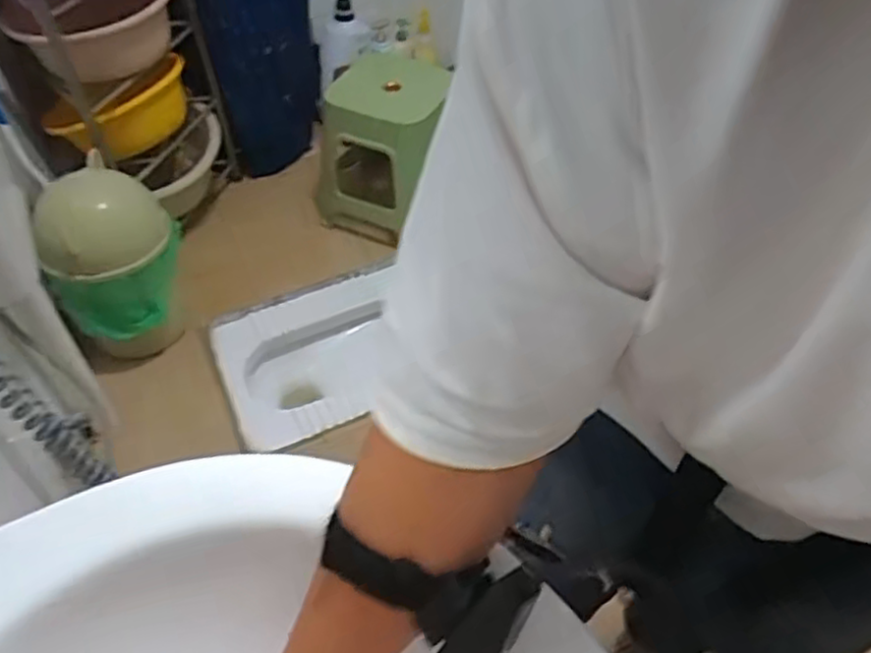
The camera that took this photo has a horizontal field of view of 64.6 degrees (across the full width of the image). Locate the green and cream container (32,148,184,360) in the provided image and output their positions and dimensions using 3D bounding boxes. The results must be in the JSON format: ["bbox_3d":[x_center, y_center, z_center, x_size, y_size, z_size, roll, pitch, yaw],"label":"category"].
[{"bbox_3d":[-0.642,-0.145,1.410,0.225,0.361,0.252,-16,51,-13],"label":"green and cream container"}]

